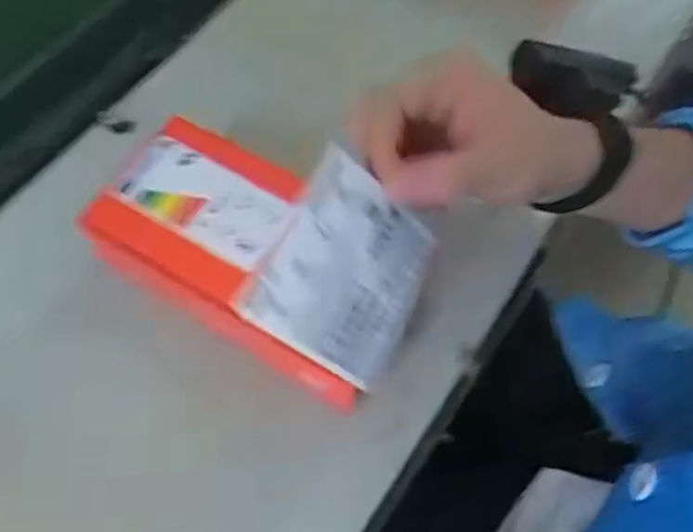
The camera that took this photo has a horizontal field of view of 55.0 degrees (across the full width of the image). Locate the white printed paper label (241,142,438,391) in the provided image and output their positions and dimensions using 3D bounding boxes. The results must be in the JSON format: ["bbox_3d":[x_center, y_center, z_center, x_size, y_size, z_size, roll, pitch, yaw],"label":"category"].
[{"bbox_3d":[0.002,0.003,0.279,0.071,0.007,0.075,35,78,-27],"label":"white printed paper label"}]

